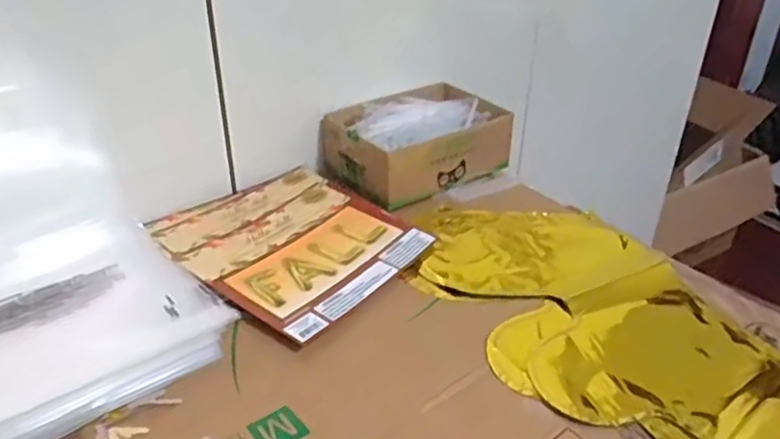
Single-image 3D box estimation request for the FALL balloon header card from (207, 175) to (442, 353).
[{"bbox_3d":[-0.057,0.034,0.617,0.120,0.010,0.211,24,40,29],"label":"FALL balloon header card"}]

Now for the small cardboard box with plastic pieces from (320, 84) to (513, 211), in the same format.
[{"bbox_3d":[0.031,-0.099,0.767,0.182,0.067,0.141,-20,40,-29],"label":"small cardboard box with plastic pieces"}]

